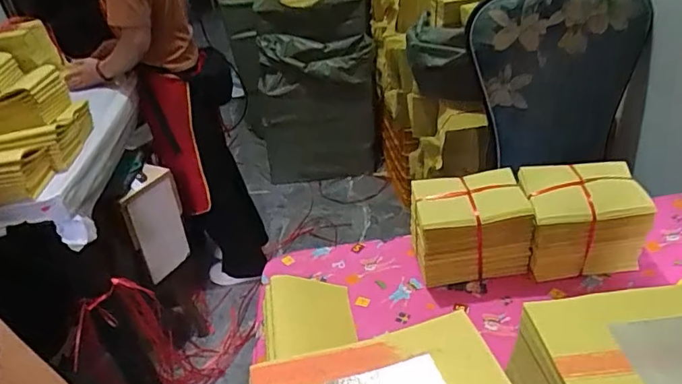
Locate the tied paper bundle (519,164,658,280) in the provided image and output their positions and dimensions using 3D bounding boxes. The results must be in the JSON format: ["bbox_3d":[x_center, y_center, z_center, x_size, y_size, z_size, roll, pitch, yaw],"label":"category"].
[{"bbox_3d":[0.368,0.048,0.806,0.164,0.146,0.108,-3,33,7],"label":"tied paper bundle"}]

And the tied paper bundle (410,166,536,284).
[{"bbox_3d":[0.201,0.059,0.833,0.167,0.137,0.110,-6,33,3],"label":"tied paper bundle"}]

